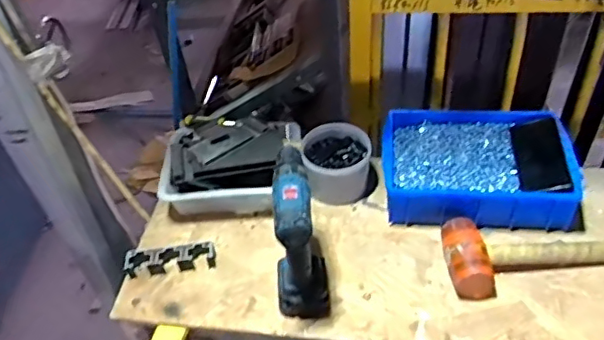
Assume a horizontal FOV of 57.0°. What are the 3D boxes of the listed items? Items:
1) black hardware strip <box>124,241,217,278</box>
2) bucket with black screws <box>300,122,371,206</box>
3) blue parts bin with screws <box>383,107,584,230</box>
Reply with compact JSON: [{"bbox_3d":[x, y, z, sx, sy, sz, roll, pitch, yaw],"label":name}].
[{"bbox_3d":[-0.207,0.142,0.878,0.138,0.035,0.033,-8,45,-3],"label":"black hardware strip"},{"bbox_3d":[0.059,-0.007,0.955,0.118,0.081,0.126,-3,45,3],"label":"bucket with black screws"},{"bbox_3d":[0.284,-0.013,0.925,0.294,0.087,0.211,2,45,7],"label":"blue parts bin with screws"}]

